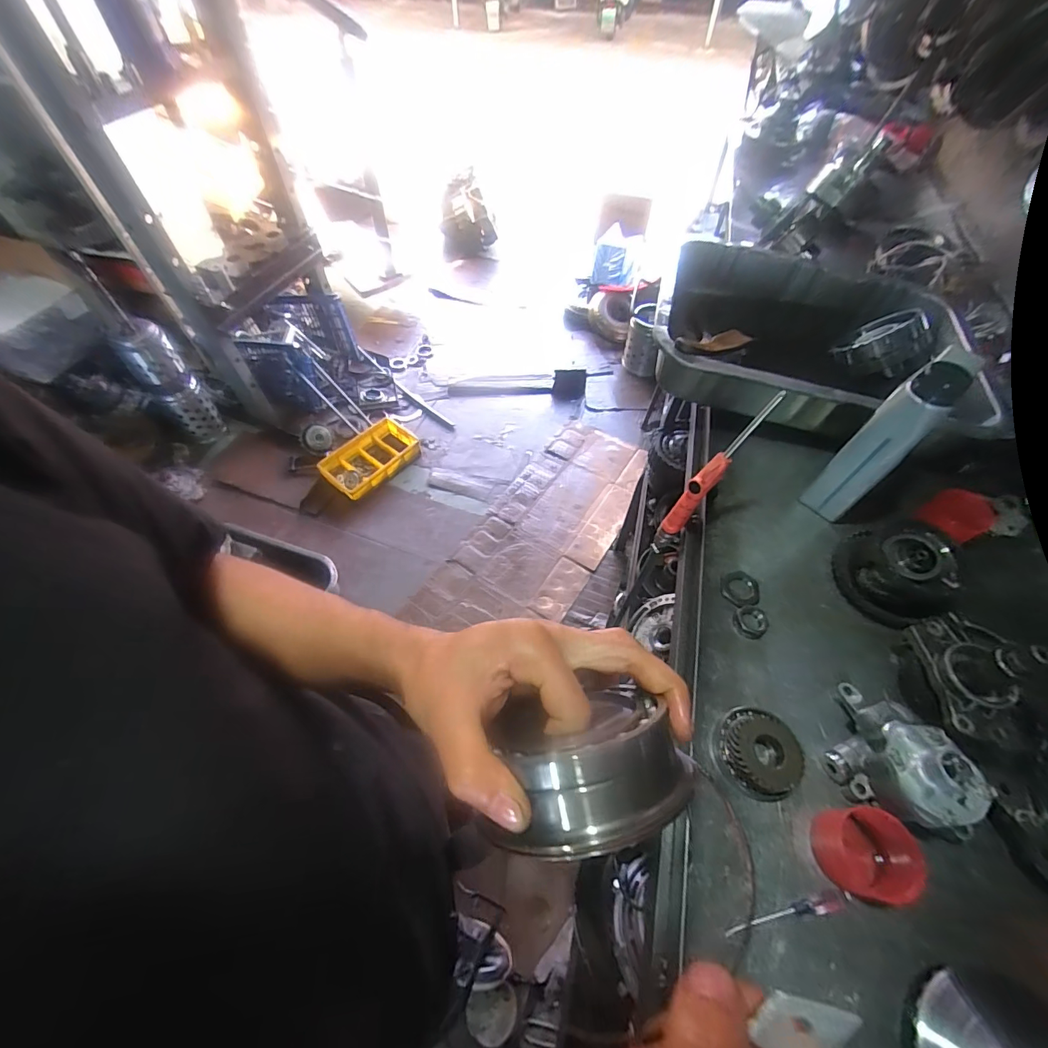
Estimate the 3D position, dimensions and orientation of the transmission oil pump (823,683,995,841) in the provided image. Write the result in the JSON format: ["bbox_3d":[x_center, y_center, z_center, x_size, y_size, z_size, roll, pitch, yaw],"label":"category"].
[{"bbox_3d":[0.367,0.218,0.432,0.110,0.075,0.108,21,60,14],"label":"transmission oil pump"}]

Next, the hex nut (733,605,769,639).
[{"bbox_3d":[0.265,0.113,0.535,0.036,0.015,0.040,15,59,10],"label":"hex nut"}]

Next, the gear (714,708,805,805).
[{"bbox_3d":[0.230,0.225,0.456,0.072,0.035,0.079,0,57,1],"label":"gear"}]

